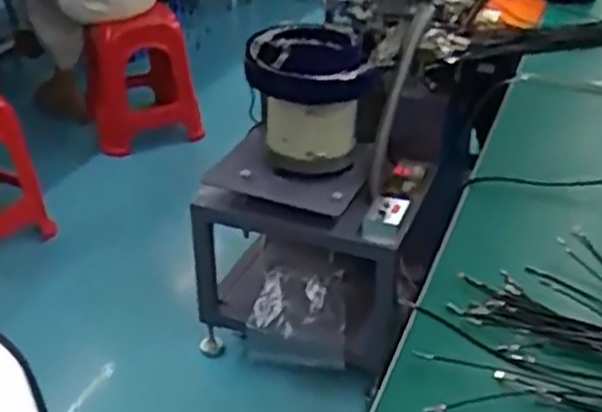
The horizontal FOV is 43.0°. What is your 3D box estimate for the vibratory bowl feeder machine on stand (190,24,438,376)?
[{"bbox_3d":[0.031,0.003,1.811,0.525,0.758,0.325,10,32,15],"label":"vibratory bowl feeder machine on stand"}]

